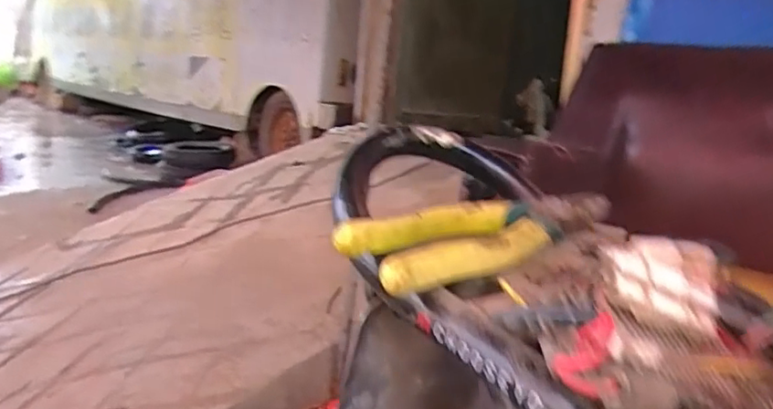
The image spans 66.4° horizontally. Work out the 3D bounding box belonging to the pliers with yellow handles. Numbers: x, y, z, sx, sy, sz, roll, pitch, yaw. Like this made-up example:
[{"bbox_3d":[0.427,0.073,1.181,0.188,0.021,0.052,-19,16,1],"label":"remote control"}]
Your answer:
[{"bbox_3d":[0.060,0.015,0.316,0.177,0.021,0.046,-3,14,-38],"label":"pliers with yellow handles"}]

